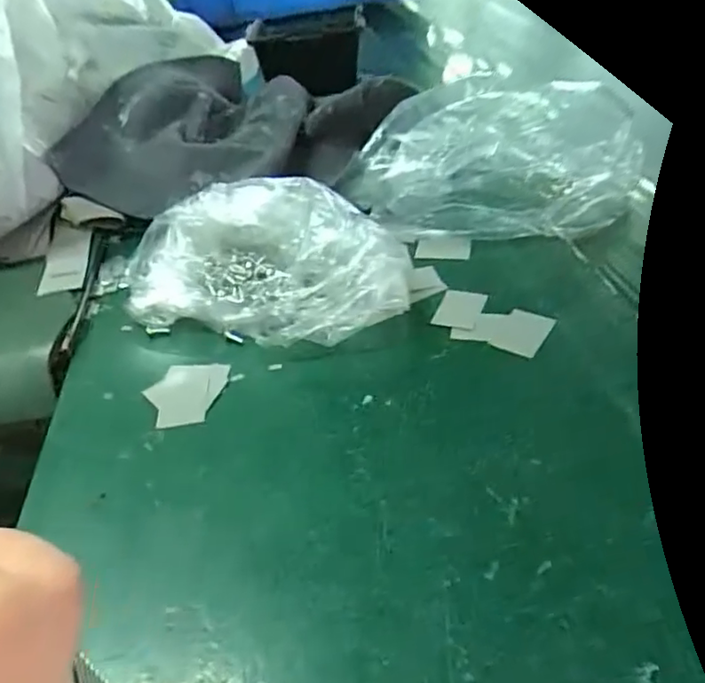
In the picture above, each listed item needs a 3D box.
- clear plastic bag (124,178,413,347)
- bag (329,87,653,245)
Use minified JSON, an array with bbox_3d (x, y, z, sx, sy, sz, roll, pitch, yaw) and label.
[{"bbox_3d":[-0.052,-0.048,0.333,0.166,0.040,0.093,9,40,19],"label":"clear plastic bag"},{"bbox_3d":[0.087,-0.116,0.374,0.181,0.070,0.089,4,39,12],"label":"bag"}]

